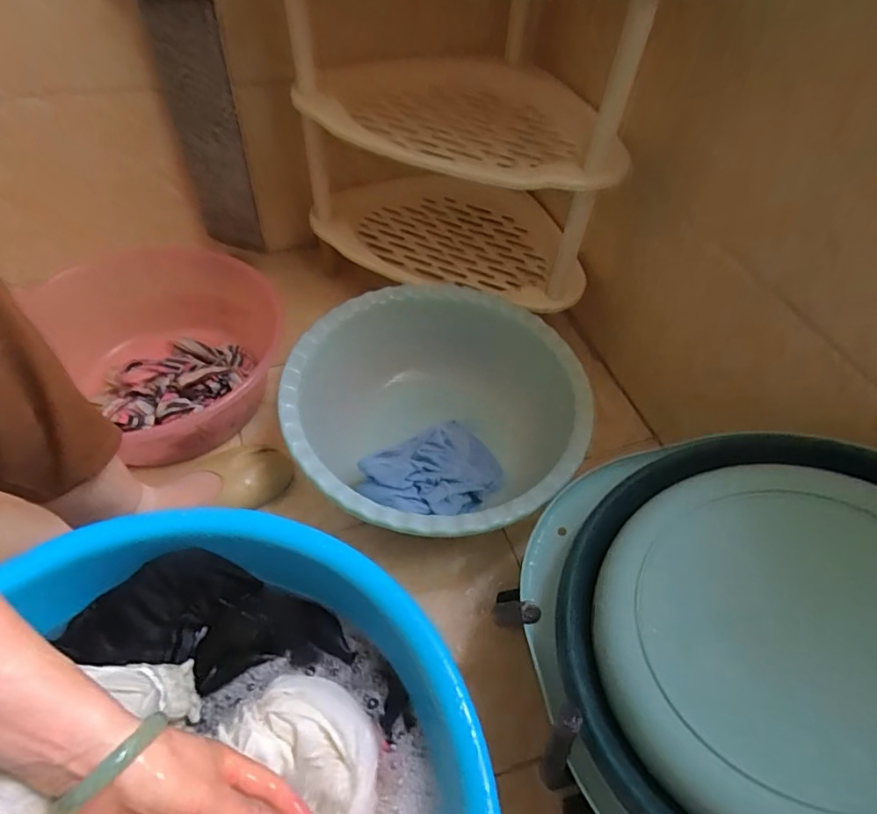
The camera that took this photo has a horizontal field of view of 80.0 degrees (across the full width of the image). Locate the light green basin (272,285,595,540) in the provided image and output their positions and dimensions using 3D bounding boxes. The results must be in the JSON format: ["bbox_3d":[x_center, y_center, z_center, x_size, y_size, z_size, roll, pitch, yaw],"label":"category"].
[{"bbox_3d":[-0.004,0.017,0.716,0.374,0.147,0.371,2,52,-3],"label":"light green basin"}]

